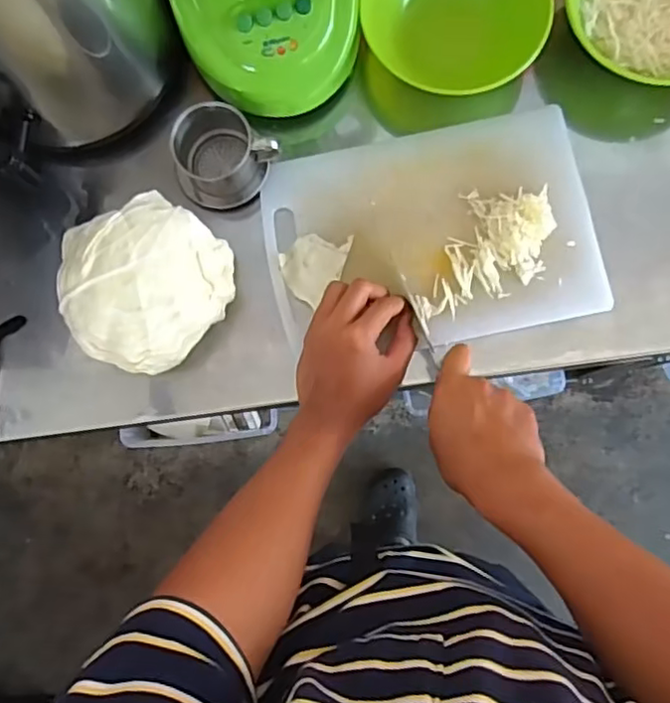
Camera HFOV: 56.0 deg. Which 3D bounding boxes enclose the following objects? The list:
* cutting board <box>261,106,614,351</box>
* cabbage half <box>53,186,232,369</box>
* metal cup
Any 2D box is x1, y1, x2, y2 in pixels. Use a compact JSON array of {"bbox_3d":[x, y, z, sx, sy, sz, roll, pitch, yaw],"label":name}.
[{"bbox_3d":[0.090,-0.108,0.596,0.296,0.017,0.199,-12,85,2],"label":"cutting board"},{"bbox_3d":[-0.172,-0.062,0.571,0.138,0.080,0.145,39,86,7],"label":"cabbage half"},{"bbox_3d":[-0.107,-0.180,0.600,0.080,0.089,0.073,30,85,6],"label":"metal cup"}]

